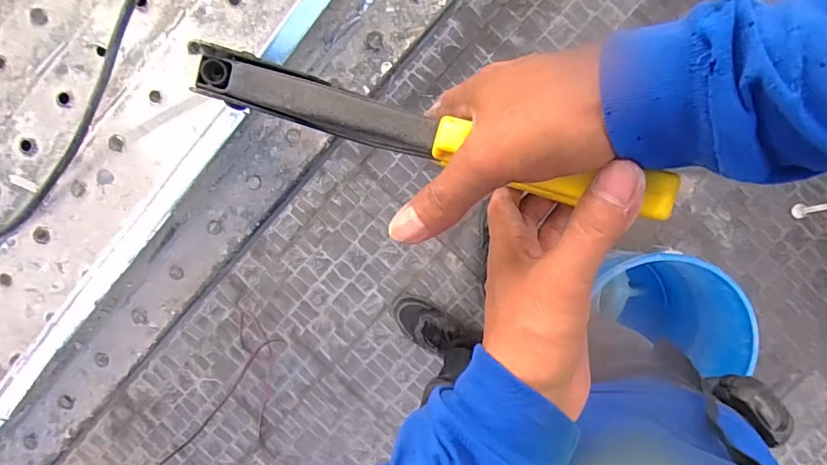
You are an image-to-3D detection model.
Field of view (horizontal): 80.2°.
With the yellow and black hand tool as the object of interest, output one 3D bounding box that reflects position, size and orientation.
[{"bbox_3d":[-0.008,-0.050,0.232,0.244,0.028,0.026,20,98,17],"label":"yellow and black hand tool"}]

